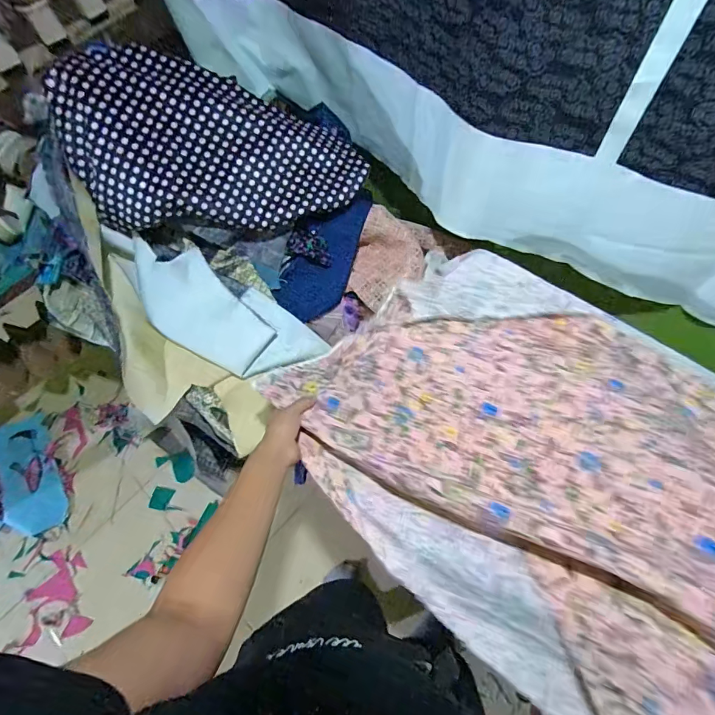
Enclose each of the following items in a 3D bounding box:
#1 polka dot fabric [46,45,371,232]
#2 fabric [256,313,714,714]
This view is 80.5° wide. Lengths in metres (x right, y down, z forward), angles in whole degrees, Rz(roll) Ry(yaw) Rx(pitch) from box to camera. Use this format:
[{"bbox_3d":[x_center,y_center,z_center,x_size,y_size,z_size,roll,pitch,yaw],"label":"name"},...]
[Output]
[{"bbox_3d":[-0.254,-0.360,0.770,0.524,0.100,0.286,6,83,-17],"label":"polka dot fabric"},{"bbox_3d":[0.234,0.097,0.531,0.484,0.150,0.605,-42,72,-13],"label":"fabric"}]

